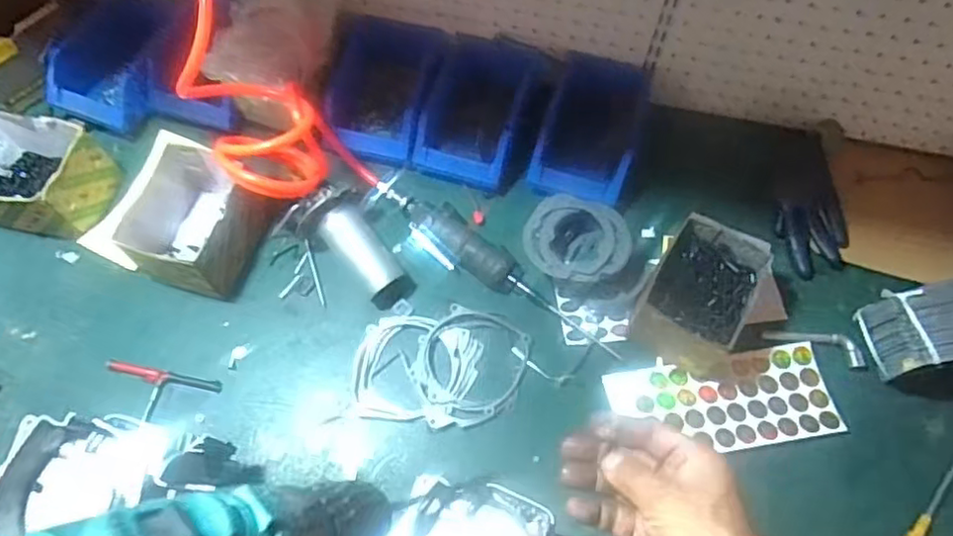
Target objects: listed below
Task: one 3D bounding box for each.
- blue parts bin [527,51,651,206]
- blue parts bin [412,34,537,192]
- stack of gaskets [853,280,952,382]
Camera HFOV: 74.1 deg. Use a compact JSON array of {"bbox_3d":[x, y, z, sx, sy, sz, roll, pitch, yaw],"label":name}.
[{"bbox_3d":[0.141,-0.172,0.788,0.121,0.076,0.177,18,65,9],"label":"blue parts bin"},{"bbox_3d":[-0.002,-0.201,0.804,0.118,0.081,0.165,17,65,8],"label":"blue parts bin"},{"bbox_3d":[0.477,0.071,0.670,0.109,0.110,0.084,-6,63,-3],"label":"stack of gaskets"}]

